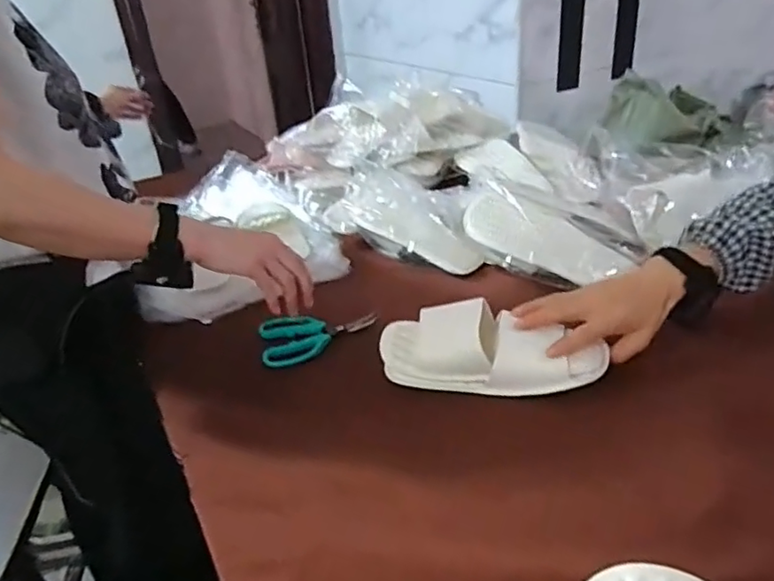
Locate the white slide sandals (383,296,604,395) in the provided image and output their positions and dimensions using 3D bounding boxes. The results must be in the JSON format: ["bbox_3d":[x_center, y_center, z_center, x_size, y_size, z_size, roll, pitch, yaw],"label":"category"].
[{"bbox_3d":[0.105,0.059,0.631,0.261,0.066,0.084,5,31,15],"label":"white slide sandals"}]

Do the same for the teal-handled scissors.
[{"bbox_3d":[-0.081,0.053,0.734,0.148,0.030,0.092,-11,30,-9],"label":"teal-handled scissors"}]

